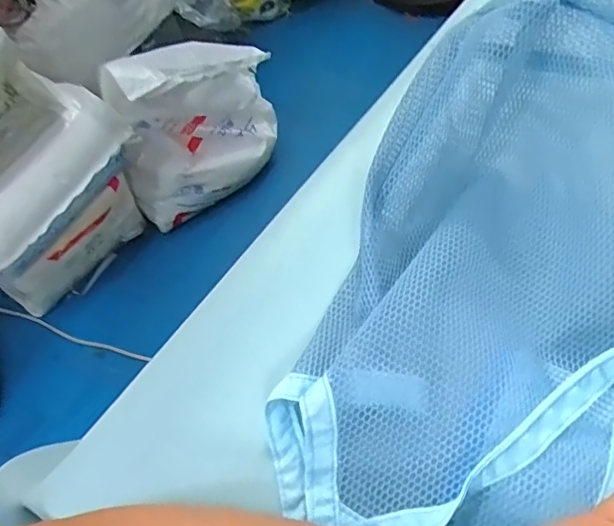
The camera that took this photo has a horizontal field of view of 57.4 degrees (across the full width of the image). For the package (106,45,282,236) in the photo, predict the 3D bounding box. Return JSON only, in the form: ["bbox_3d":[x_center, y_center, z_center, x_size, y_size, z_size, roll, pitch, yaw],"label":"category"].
[{"bbox_3d":[-0.228,-0.299,1.240,0.387,0.371,0.116,-39,62,-19],"label":"package"}]

